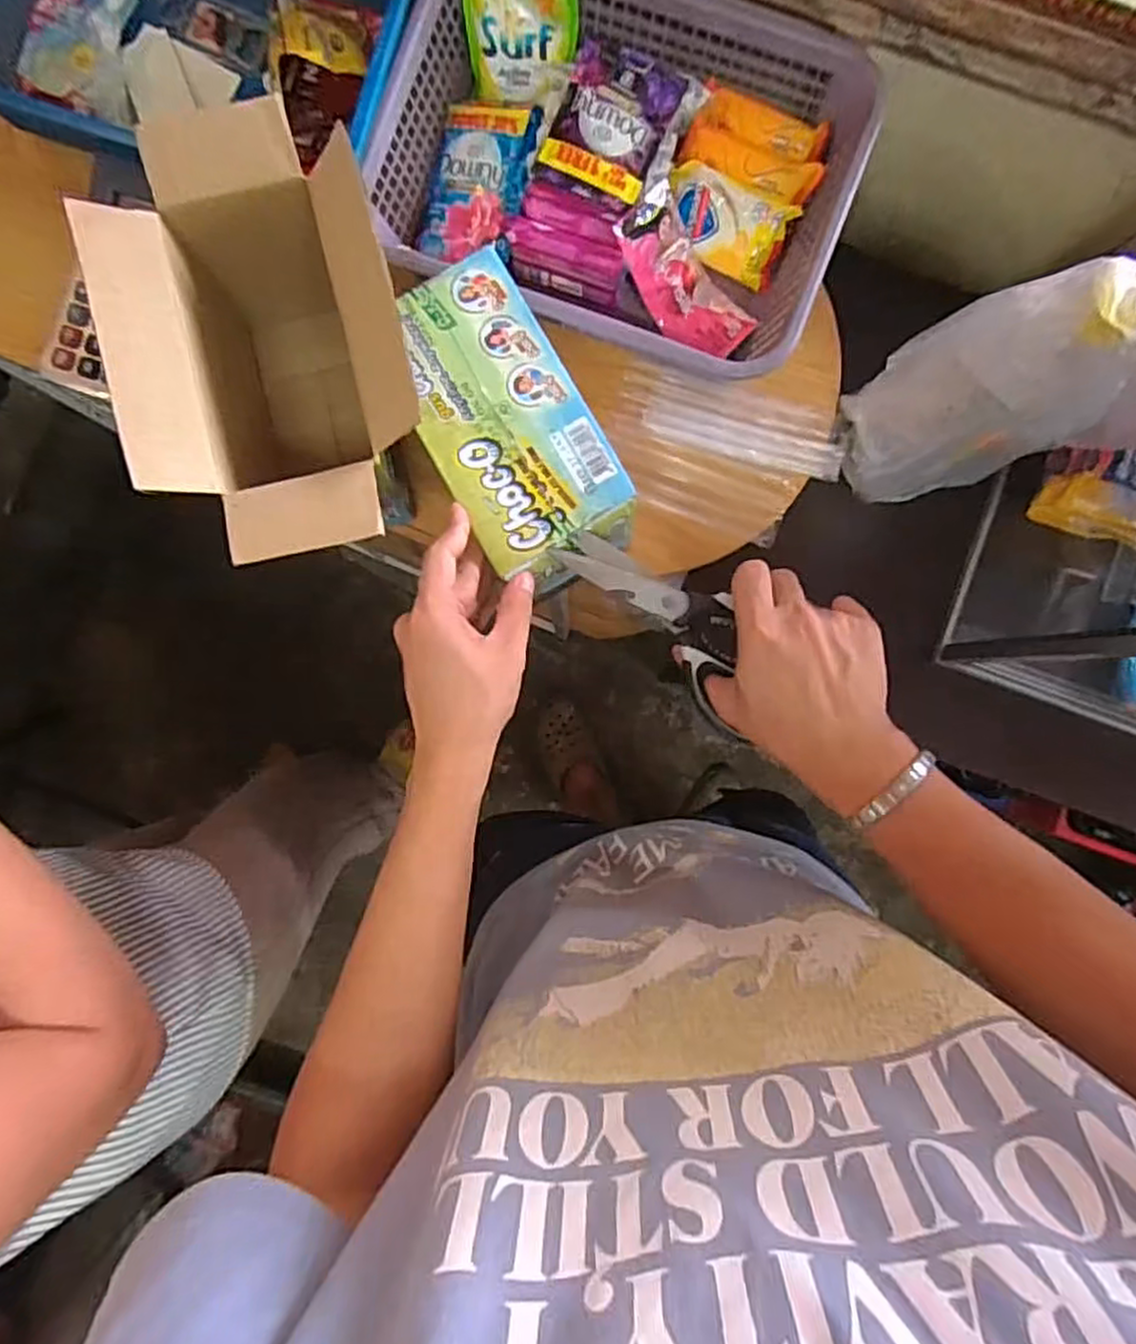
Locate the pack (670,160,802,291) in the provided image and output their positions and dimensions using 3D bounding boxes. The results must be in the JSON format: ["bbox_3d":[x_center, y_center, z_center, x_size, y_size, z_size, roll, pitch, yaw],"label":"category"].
[{"bbox_3d":[0.126,-0.363,0.585,0.101,0.030,0.061,26,125,1],"label":"pack"}]

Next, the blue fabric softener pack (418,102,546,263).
[{"bbox_3d":[-0.074,-0.394,0.581,0.082,0.030,0.120,17,86,4],"label":"blue fabric softener pack"}]

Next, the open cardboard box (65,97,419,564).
[{"bbox_3d":[-0.191,-0.208,0.522,0.175,0.179,0.281,-15,85,1],"label":"open cardboard box"}]

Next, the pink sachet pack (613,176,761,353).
[{"bbox_3d":[0.093,-0.316,0.583,0.131,0.038,0.070,41,88,-28],"label":"pink sachet pack"}]

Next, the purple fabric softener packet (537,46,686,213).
[{"bbox_3d":[0.032,-0.419,0.552,0.085,0.018,0.108,22,87,4],"label":"purple fabric softener packet"}]

